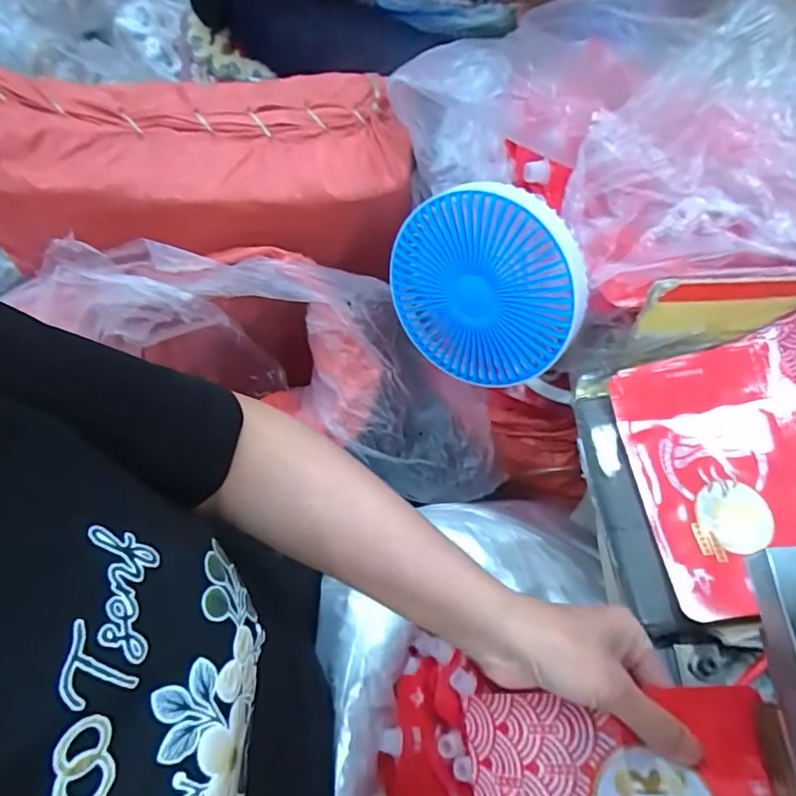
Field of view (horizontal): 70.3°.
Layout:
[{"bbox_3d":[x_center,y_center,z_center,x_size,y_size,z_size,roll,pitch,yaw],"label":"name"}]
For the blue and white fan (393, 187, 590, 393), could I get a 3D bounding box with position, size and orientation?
[{"bbox_3d":[0.079,-0.095,0.475,0.157,0.165,0.070,6,31,35],"label":"blue and white fan"}]

